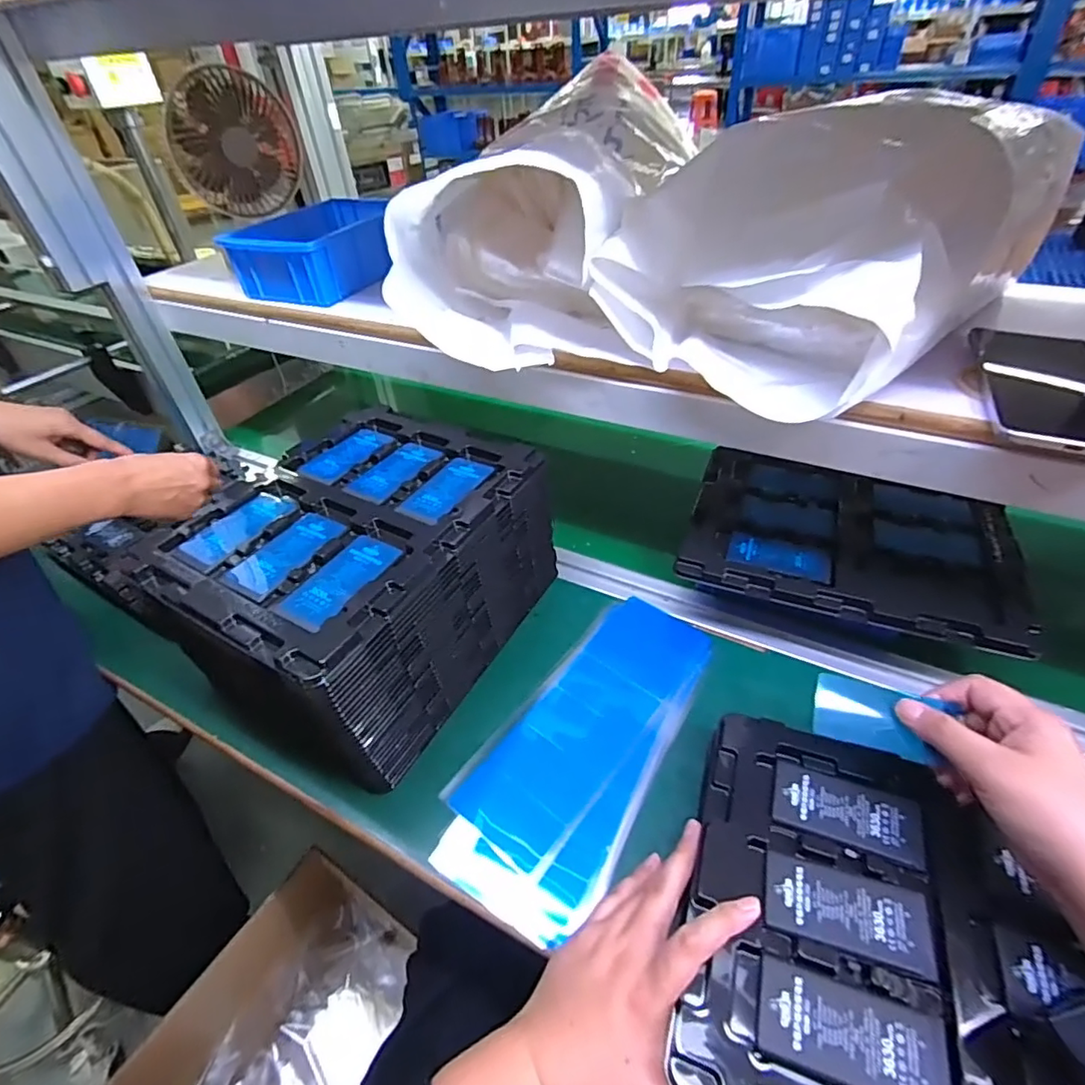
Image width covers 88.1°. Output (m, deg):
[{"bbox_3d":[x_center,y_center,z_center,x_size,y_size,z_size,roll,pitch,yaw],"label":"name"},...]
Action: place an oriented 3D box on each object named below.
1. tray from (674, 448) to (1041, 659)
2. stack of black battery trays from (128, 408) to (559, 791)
[{"bbox_3d":[0.280,-0.010,0.521,0.268,0.023,0.192,13,45,18],"label":"tray"},{"bbox_3d":[-0.148,0.030,0.510,0.204,0.162,0.270,19,47,24],"label":"stack of black battery trays"}]

